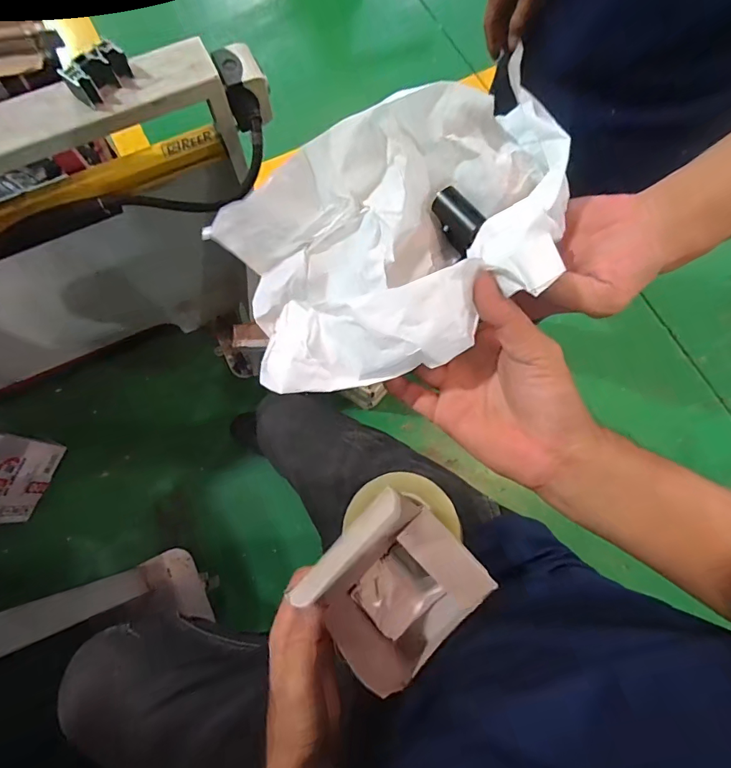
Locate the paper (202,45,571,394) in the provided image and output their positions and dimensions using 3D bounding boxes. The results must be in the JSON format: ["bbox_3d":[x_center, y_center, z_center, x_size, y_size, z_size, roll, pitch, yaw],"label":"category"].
[{"bbox_3d":[0.027,-0.094,0.277,0.233,0.087,0.150,-25,77,-7],"label":"paper"}]

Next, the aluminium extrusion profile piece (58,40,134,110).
[{"bbox_3d":[-0.345,-0.401,0.555,0.081,0.038,0.032,-42,79,-11],"label":"aluminium extrusion profile piece"}]

